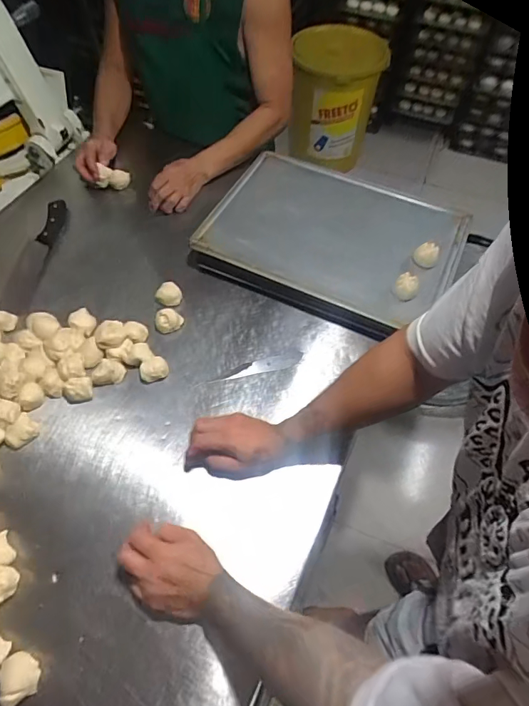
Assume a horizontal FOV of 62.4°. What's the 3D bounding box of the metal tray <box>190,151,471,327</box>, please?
[{"bbox_3d":[0.134,-0.238,0.847,0.454,0.042,0.318,21,61,14],"label":"metal tray"}]

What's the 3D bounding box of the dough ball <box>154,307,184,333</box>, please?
[{"bbox_3d":[-0.173,-0.060,0.790,0.049,0.039,0.036,-18,61,-12],"label":"dough ball"}]

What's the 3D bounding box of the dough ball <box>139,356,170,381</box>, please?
[{"bbox_3d":[-0.184,0.031,0.737,0.044,0.034,0.036,-33,65,-20],"label":"dough ball"}]

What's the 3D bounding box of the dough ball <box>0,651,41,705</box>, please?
[{"bbox_3d":[-0.290,0.383,0.519,0.041,0.028,0.048,-32,64,-19],"label":"dough ball"}]

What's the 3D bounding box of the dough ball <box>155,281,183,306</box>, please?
[{"bbox_3d":[-0.180,-0.109,0.822,0.046,0.028,0.042,1,59,-1],"label":"dough ball"}]

